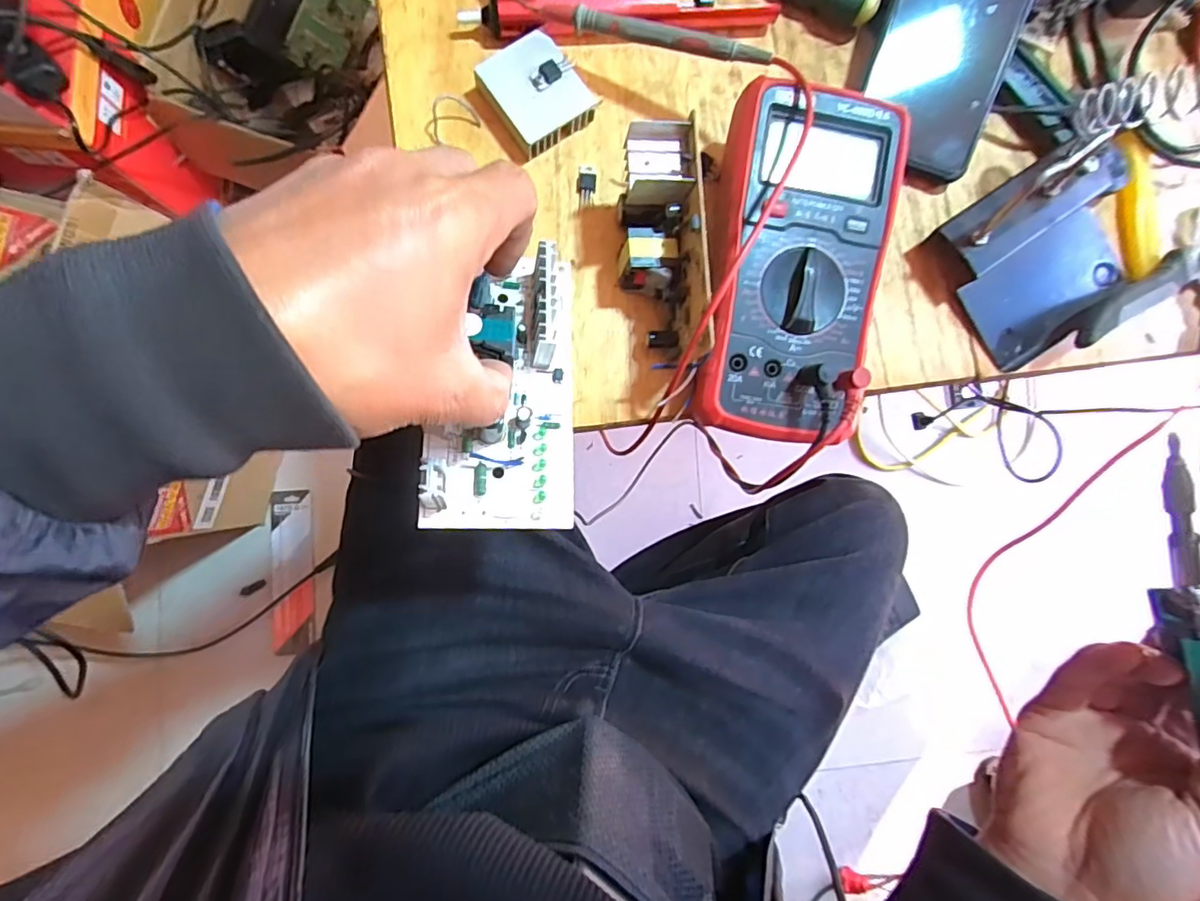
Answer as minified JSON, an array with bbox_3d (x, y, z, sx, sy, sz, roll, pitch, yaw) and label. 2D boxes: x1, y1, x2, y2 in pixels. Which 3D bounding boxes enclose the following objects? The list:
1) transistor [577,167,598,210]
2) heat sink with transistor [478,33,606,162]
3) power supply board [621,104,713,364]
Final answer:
[{"bbox_3d":[-0.007,-0.154,0.328,0.011,0.004,0.025,6,86,-6],"label":"transistor"},{"bbox_3d":[-0.036,-0.203,0.320,0.048,0.019,0.052,-38,91,-7],"label":"heat sink with transistor"},{"bbox_3d":[0.031,-0.102,0.299,0.036,0.063,0.115,-2,86,-6],"label":"power supply board"}]

